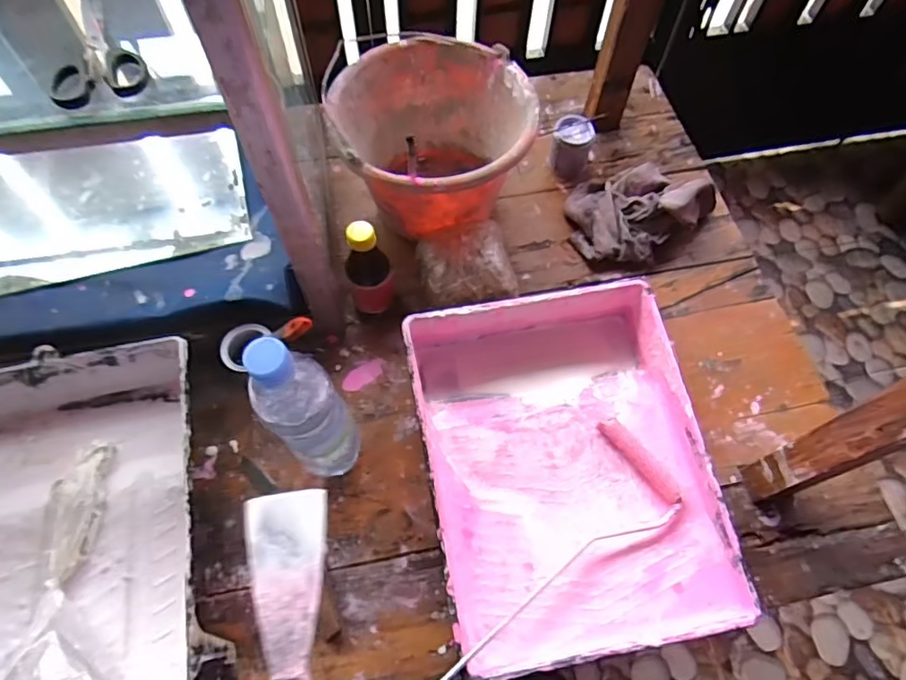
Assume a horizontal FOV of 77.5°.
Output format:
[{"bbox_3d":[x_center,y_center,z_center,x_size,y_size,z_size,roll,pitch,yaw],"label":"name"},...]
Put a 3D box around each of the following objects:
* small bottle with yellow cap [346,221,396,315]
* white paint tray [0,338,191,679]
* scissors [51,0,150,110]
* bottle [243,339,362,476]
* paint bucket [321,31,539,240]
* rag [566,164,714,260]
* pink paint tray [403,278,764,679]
[{"bbox_3d":[-0.097,-0.076,0.655,0.052,0.143,0.044,-12,64,-7],"label":"small bottle with yellow cap"},{"bbox_3d":[-0.398,0.186,0.549,0.303,0.076,0.349,-13,64,-7],"label":"white paint tray"},{"bbox_3d":[-0.290,-0.233,0.445,0.067,0.015,0.133,-26,67,-14],"label":"scissors"},{"bbox_3d":[-0.129,0.073,0.520,0.055,0.245,0.064,38,68,16],"label":"bottle"},{"bbox_3d":[-0.026,-0.230,0.729,0.231,0.183,0.232,0,63,-1],"label":"paint bucket"},{"bbox_3d":[0.250,-0.177,0.750,0.181,0.080,0.138,-8,64,-5],"label":"rag"},{"bbox_3d":[0.115,0.127,0.589,0.272,0.082,0.350,-9,64,-6],"label":"pink paint tray"}]

